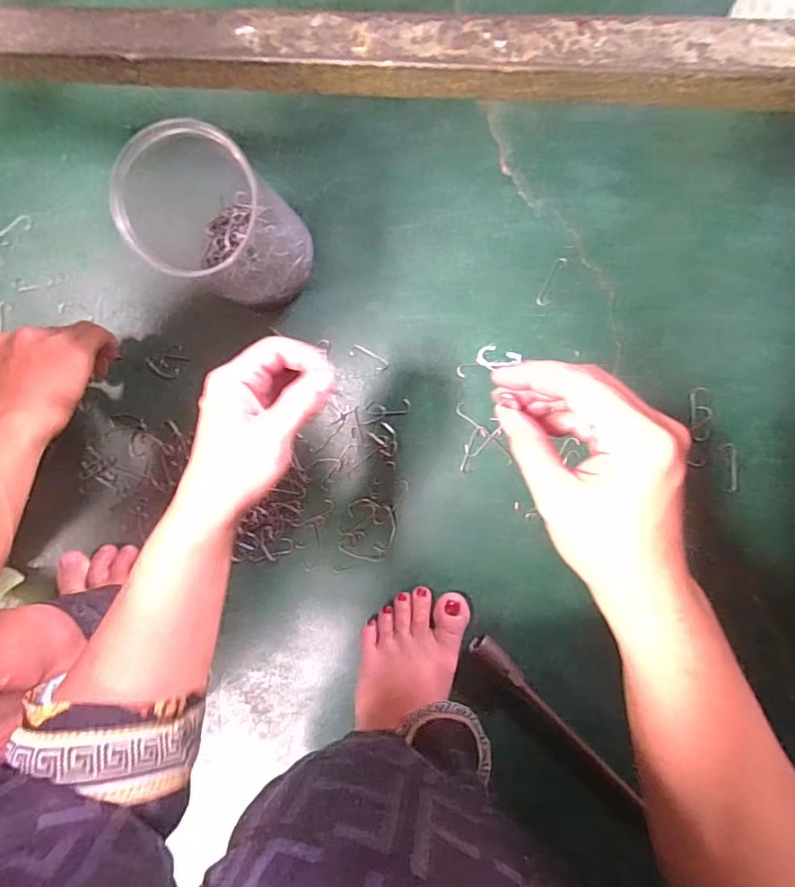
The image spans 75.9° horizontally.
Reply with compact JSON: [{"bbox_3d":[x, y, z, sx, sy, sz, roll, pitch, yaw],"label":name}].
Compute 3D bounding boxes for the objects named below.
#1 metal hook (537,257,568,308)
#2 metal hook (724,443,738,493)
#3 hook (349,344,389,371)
[{"bbox_3d":[0.130,-0.136,0.429,0.011,0.004,0.042,24,95,8],"label":"metal hook"},{"bbox_3d":[0.271,0.020,0.416,0.010,0.009,0.040,-4,91,10],"label":"metal hook"},{"bbox_3d":[-0.026,-0.077,0.459,0.037,0.004,0.012,29,96,8],"label":"hook"}]

